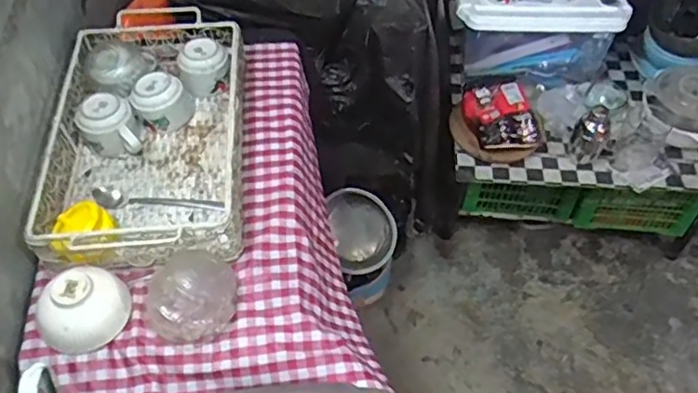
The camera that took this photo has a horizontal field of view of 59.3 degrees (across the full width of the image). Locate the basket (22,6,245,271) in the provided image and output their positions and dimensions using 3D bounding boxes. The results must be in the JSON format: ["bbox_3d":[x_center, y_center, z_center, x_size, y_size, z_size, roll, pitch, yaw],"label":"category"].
[{"bbox_3d":[-0.298,-0.099,0.912,0.271,0.085,0.443,-4,52,-3],"label":"basket"}]

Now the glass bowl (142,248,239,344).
[{"bbox_3d":[-0.200,0.115,0.759,0.110,0.081,0.104,0,52,0],"label":"glass bowl"}]

